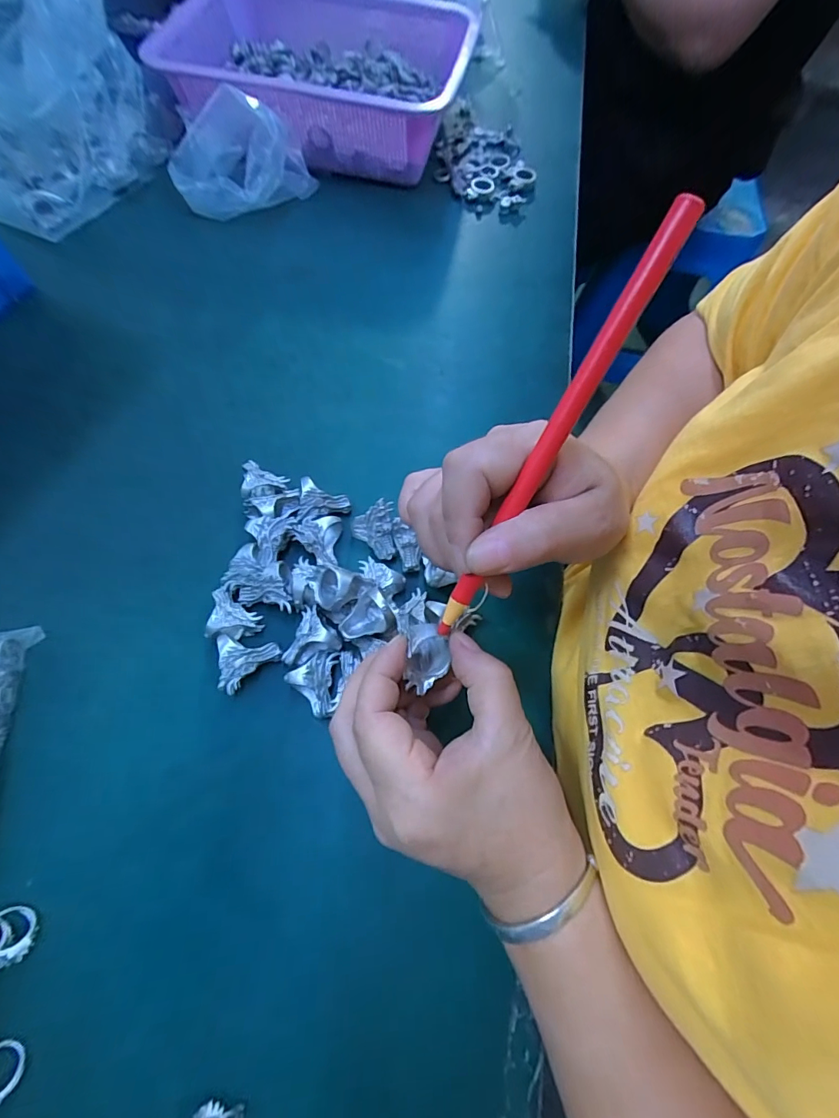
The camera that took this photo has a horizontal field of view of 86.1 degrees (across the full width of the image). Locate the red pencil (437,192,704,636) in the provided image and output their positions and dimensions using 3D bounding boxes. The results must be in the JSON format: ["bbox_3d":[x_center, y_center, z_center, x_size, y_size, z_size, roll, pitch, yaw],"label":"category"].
[{"bbox_3d":[0.045,-0.037,0.166,0.009,0.006,0.166,32,113,11],"label":"red pencil"}]

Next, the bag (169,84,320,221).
[{"bbox_3d":[-0.173,-0.380,0.425,0.133,0.077,0.067,-2,66,-4],"label":"bag"}]

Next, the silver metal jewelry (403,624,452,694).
[{"bbox_3d":[0.004,0.046,0.208,0.020,0.019,0.027,4,66,-1],"label":"silver metal jewelry"}]

